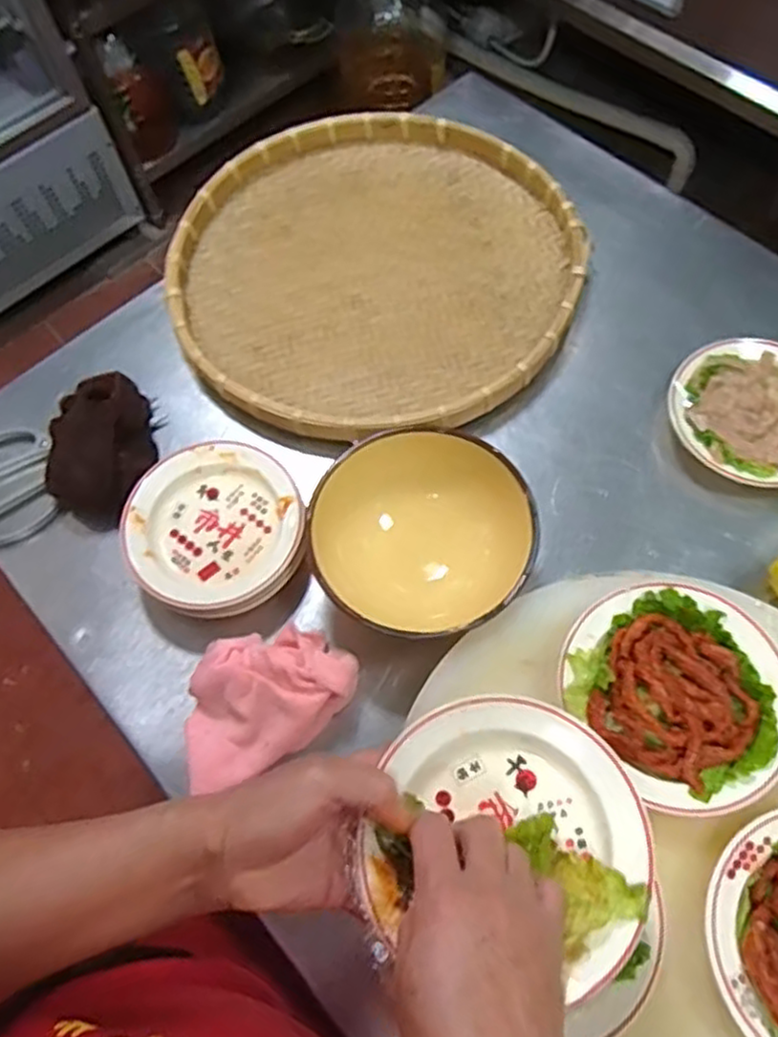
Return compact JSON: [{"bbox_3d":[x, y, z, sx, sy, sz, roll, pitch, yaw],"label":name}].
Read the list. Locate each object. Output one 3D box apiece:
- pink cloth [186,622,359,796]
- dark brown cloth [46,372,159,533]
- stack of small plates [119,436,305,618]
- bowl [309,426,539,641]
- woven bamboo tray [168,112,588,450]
[{"bbox_3d":[-0.102,0.143,0.588,0.155,0.049,0.106,-21,66,-7],"label":"pink cloth"},{"bbox_3d":[-0.272,-0.079,0.701,0.096,0.063,0.180,-5,65,1],"label":"dark brown cloth"},{"bbox_3d":[-0.156,0.010,0.659,0.154,0.050,0.159,-34,68,-12],"label":"stack of small plates"},{"bbox_3d":[0.029,0.019,0.626,0.182,0.095,0.165,19,67,11],"label":"bowl"},{"bbox_3d":[-0.013,-0.272,0.789,0.422,0.059,0.419,-7,65,0],"label":"woven bamboo tray"}]

